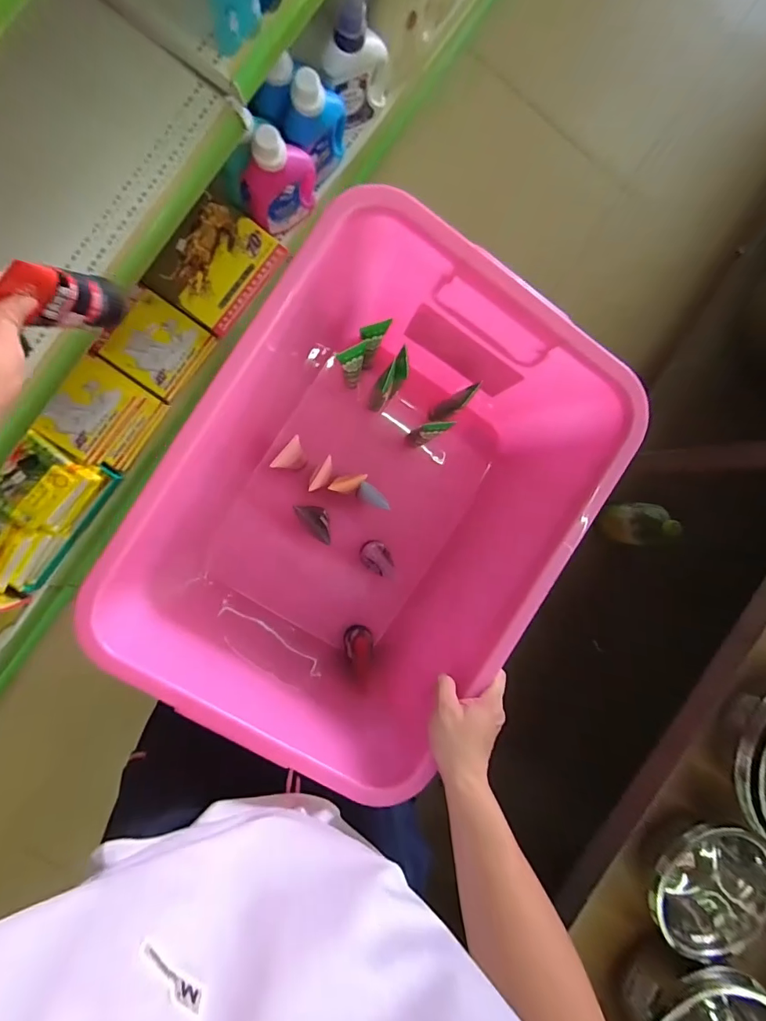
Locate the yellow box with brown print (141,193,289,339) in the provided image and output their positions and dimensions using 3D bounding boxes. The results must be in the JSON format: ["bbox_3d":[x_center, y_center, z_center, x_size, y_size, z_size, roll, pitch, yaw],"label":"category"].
[{"bbox_3d":[-0.347,-0.512,0.916,0.191,0.034,0.233,37,88,-7],"label":"yellow box with brown print"}]

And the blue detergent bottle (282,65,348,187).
[{"bbox_3d":[-0.124,-0.745,0.844,0.072,0.199,0.129,40,88,-7],"label":"blue detergent bottle"}]

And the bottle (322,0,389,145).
[{"bbox_3d":[-0.049,-0.868,0.849,0.144,0.227,0.071,-42,97,-3],"label":"bottle"}]

